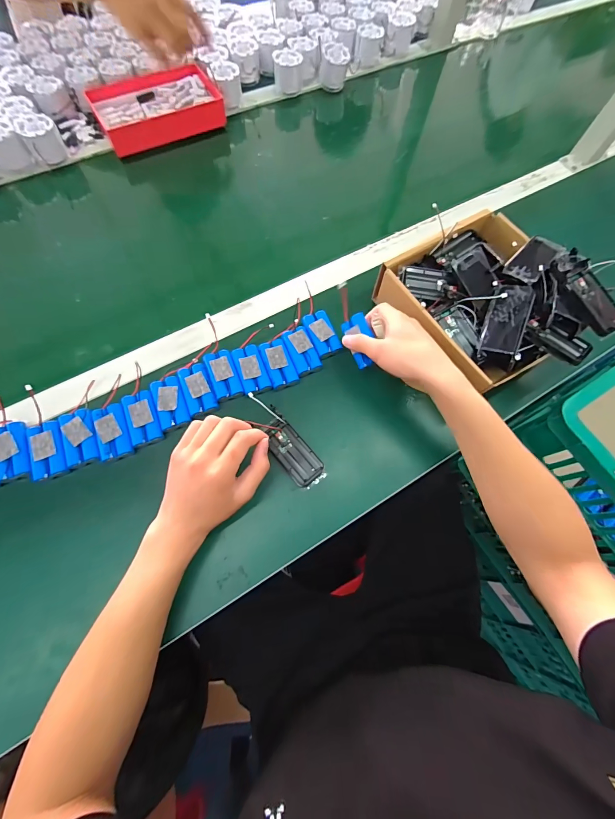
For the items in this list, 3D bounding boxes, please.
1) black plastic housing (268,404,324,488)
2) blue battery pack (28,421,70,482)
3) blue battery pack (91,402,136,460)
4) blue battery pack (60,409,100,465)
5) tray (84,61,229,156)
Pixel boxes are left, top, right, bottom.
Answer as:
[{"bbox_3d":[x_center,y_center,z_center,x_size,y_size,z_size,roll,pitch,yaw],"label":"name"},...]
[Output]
[{"bbox_3d":[-0.024,0.047,0.405,0.040,0.014,0.101,-36,73,-16],"label":"black plastic housing"},{"bbox_3d":[-0.304,0.045,0.384,0.037,0.018,0.068,-20,70,-10],"label":"blue battery pack"},{"bbox_3d":[-0.235,0.026,0.395,0.036,0.016,0.067,-22,70,-11],"label":"blue battery pack"},{"bbox_3d":[-0.271,0.033,0.392,0.037,0.015,0.065,-20,70,-10],"label":"blue battery pack"},{"bbox_3d":[-0.273,-0.549,0.599,0.211,0.041,0.147,-29,71,-13],"label":"tray"}]

